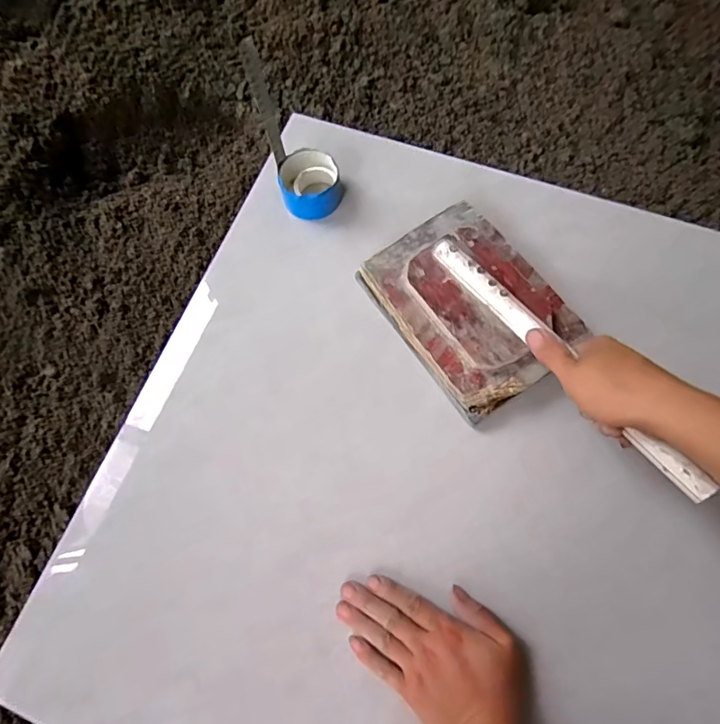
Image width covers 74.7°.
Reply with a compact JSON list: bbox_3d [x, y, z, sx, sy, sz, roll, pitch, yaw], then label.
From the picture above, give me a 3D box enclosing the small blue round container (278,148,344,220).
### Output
[{"bbox_3d":[-0.063,-0.220,0.595,0.075,0.048,0.073,-1,71,2],"label":"small blue round container"}]

